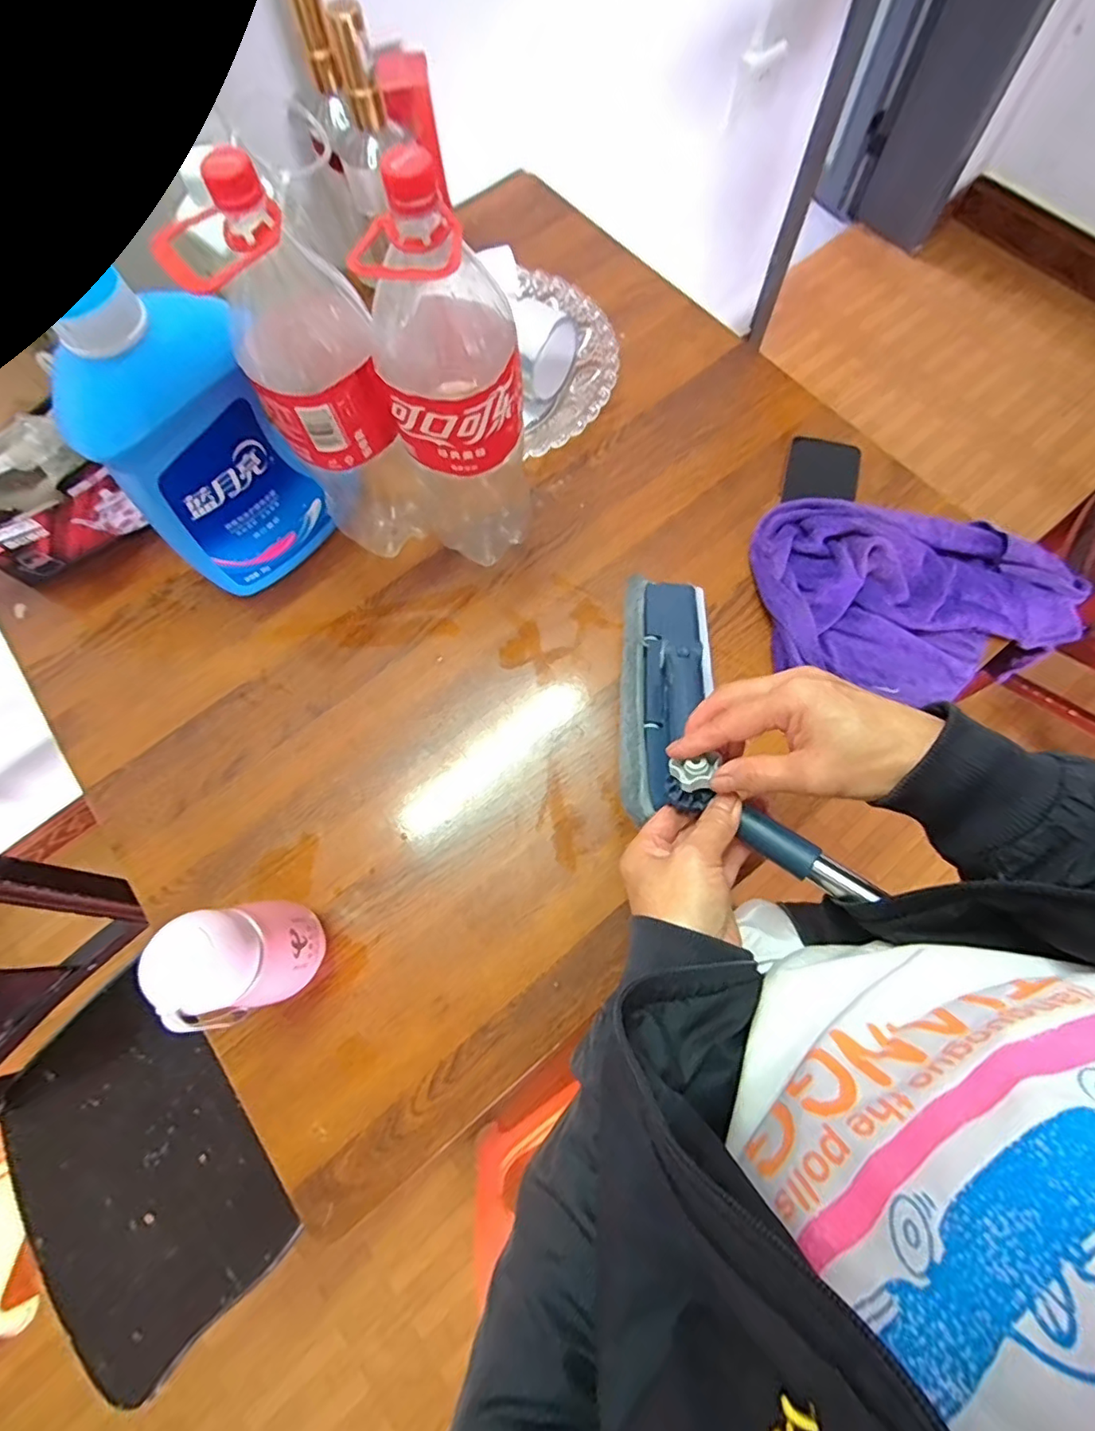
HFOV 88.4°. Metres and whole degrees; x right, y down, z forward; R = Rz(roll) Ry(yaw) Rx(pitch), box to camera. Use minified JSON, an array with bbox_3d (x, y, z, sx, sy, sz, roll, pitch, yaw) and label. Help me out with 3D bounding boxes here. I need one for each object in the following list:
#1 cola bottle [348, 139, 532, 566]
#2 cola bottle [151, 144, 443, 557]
[{"bbox_3d":[-0.081,-0.268,0.479,0.118,0.326,0.137,-11,71,-2],"label":"cola bottle"},{"bbox_3d":[-0.179,-0.266,0.488,0.093,0.312,0.115,-6,71,-1],"label":"cola bottle"}]

